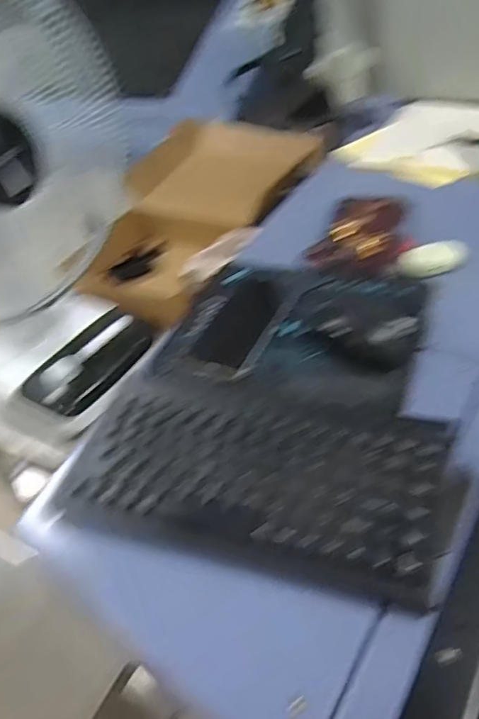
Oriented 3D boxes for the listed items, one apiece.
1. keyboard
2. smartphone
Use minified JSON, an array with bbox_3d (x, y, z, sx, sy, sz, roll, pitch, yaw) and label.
[{"bbox_3d":[0.012,0.081,0.435,0.292,0.021,0.148,7,44,20],"label":"keyboard"},{"bbox_3d":[0.002,-0.040,0.601,0.075,0.017,0.161,13,49,19],"label":"smartphone"}]

